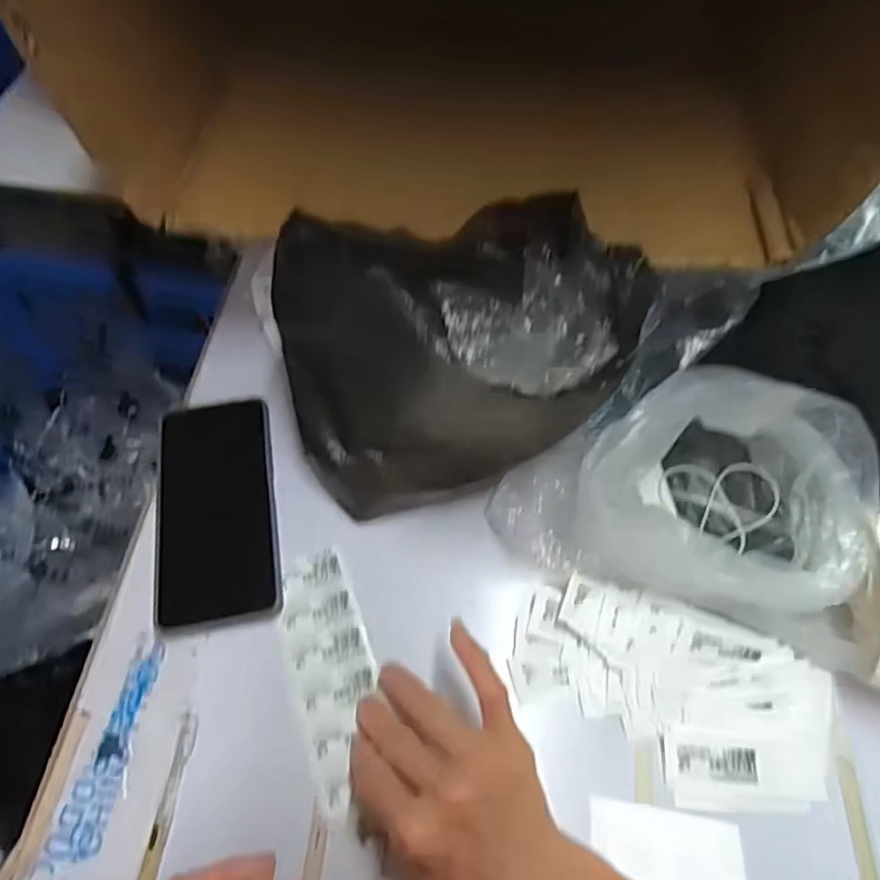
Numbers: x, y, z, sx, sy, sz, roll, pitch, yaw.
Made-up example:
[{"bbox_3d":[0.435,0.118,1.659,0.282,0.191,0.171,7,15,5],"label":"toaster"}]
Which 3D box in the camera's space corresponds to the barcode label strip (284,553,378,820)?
[{"bbox_3d":[-0.065,0.141,0.386,0.048,0.005,0.149,-14,61,-12],"label":"barcode label strip"}]

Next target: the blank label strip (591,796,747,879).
[{"bbox_3d":[0.125,0.225,0.346,0.080,0.004,0.038,5,65,10],"label":"blank label strip"}]

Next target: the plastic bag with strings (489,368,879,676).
[{"bbox_3d":[0.154,0.034,0.380,0.217,0.119,0.114,16,61,8],"label":"plastic bag with strings"}]

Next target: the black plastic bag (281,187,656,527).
[{"bbox_3d":[0.005,-0.046,0.385,0.202,0.155,0.118,0,60,-1],"label":"black plastic bag"}]

